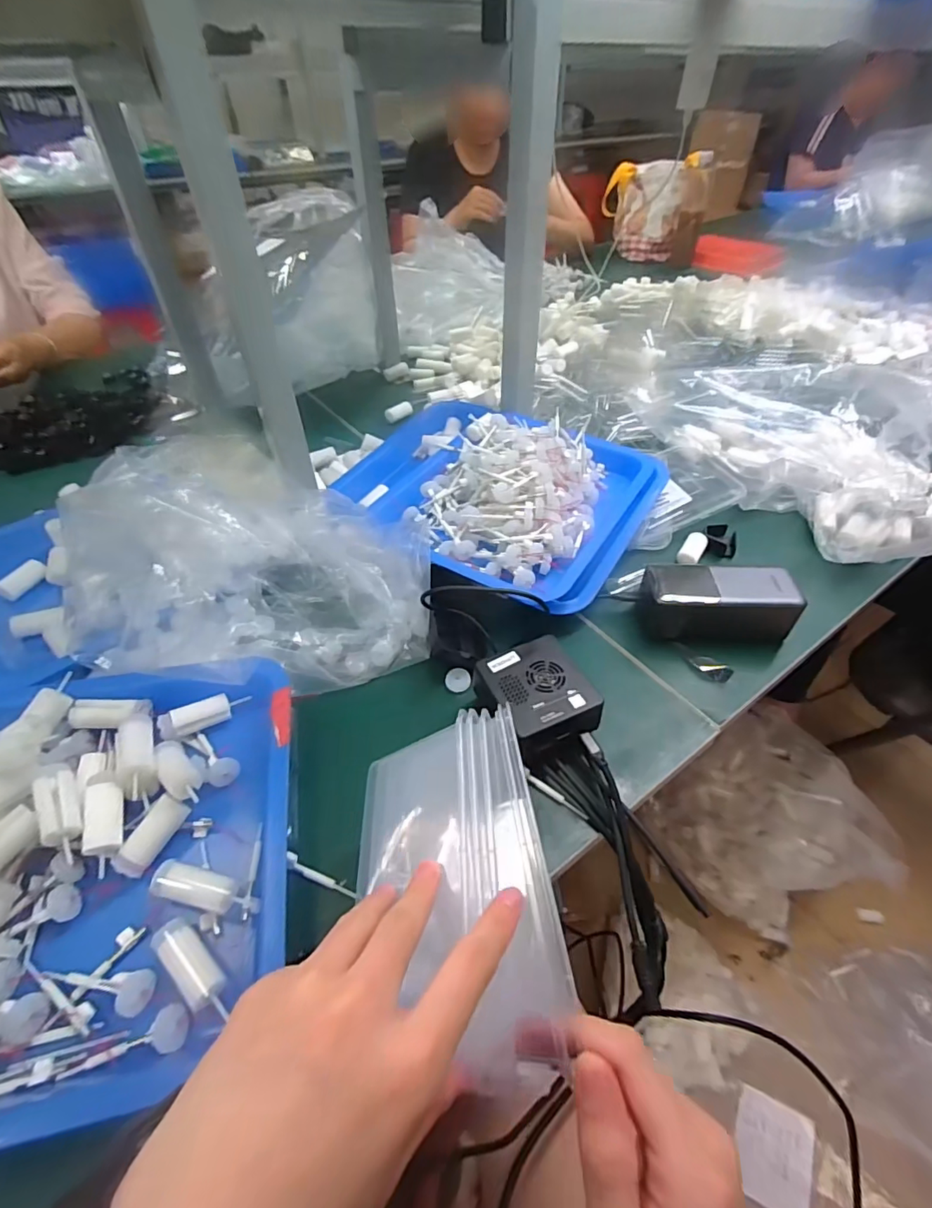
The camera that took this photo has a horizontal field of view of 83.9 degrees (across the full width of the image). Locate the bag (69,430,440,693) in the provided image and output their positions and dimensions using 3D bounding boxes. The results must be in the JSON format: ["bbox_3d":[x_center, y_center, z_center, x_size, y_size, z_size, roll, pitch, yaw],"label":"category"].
[{"bbox_3d":[-0.194,-0.054,0.484,0.308,0.124,0.253,-2,46,-1],"label":"bag"}]

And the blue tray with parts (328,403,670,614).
[{"bbox_3d":[0.023,-0.142,0.572,0.333,0.073,0.282,26,51,23],"label":"blue tray with parts"}]

